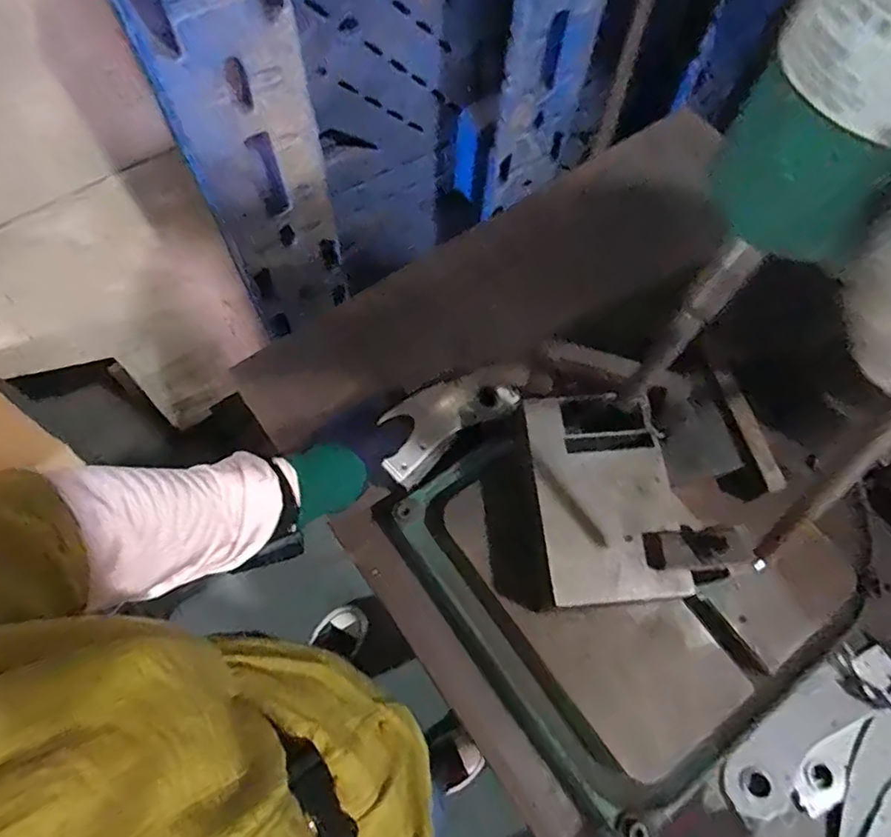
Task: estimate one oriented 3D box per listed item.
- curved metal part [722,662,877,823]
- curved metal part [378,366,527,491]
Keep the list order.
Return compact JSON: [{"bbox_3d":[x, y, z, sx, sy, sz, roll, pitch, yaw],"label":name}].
[{"bbox_3d":[0.333,0.312,0.563,0.161,0.009,0.054,-36,55,-13],"label":"curved metal part"},{"bbox_3d":[0.009,-0.007,0.631,0.187,0.032,0.070,-38,73,-20],"label":"curved metal part"}]

